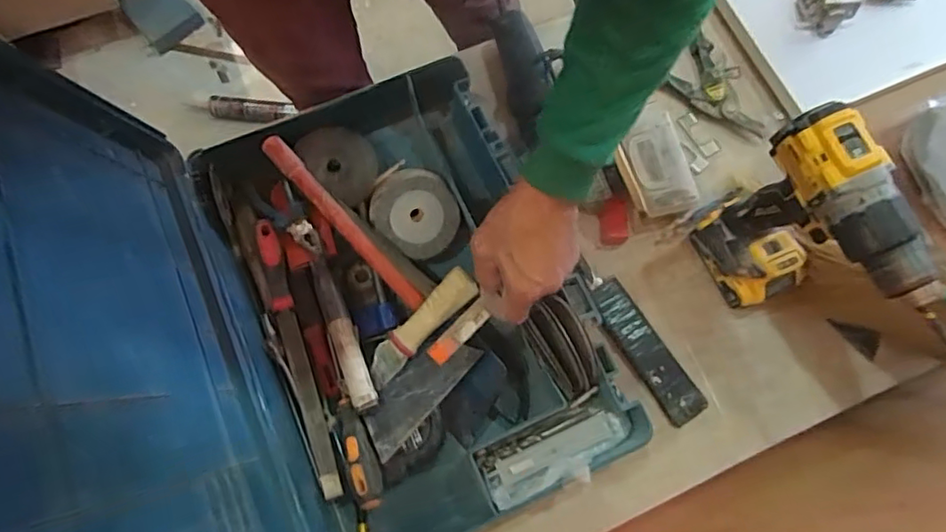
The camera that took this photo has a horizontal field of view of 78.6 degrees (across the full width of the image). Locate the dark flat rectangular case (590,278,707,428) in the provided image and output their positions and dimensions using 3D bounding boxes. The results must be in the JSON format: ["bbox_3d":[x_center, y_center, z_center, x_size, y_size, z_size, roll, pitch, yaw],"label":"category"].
[{"bbox_3d":[0.195,0.097,0.660,0.044,0.016,0.174,-31,76,-9],"label":"dark flat rectangular case"}]

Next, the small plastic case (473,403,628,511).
[{"bbox_3d":[0.079,0.182,0.570,0.144,0.034,0.058,-23,75,-7],"label":"small plastic case"}]

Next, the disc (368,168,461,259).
[{"bbox_3d":[-0.065,-0.061,0.684,0.107,0.023,0.094,44,78,12],"label":"disc"}]

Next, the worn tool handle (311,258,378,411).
[{"bbox_3d":[-0.142,0.067,0.615,0.025,0.024,0.177,-22,74,-6],"label":"worn tool handle"}]

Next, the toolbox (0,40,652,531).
[{"bbox_3d":[-0.130,0.010,0.476,0.423,0.417,0.487,-24,75,-7],"label":"toolbox"}]

